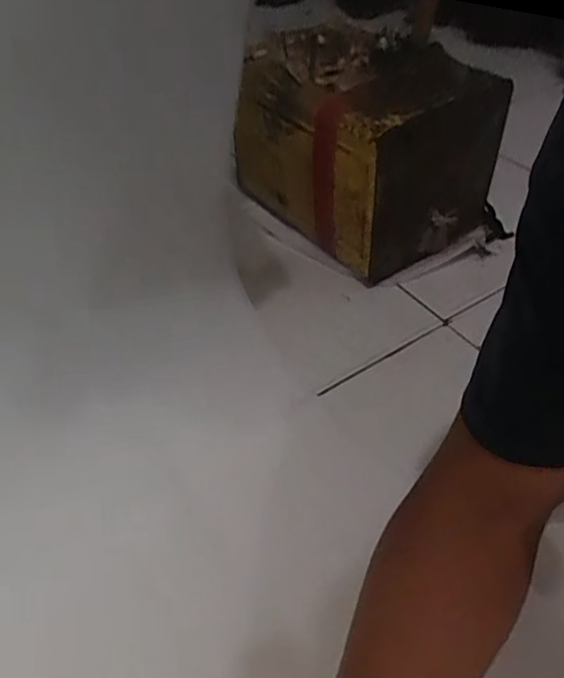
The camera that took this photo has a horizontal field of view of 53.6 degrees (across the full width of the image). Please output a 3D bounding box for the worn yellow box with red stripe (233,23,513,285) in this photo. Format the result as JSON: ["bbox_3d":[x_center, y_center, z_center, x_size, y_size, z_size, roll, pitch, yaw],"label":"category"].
[{"bbox_3d":[0.112,-0.292,0.846,0.246,0.271,0.323,-29,52,-21],"label":"worn yellow box with red stripe"}]

